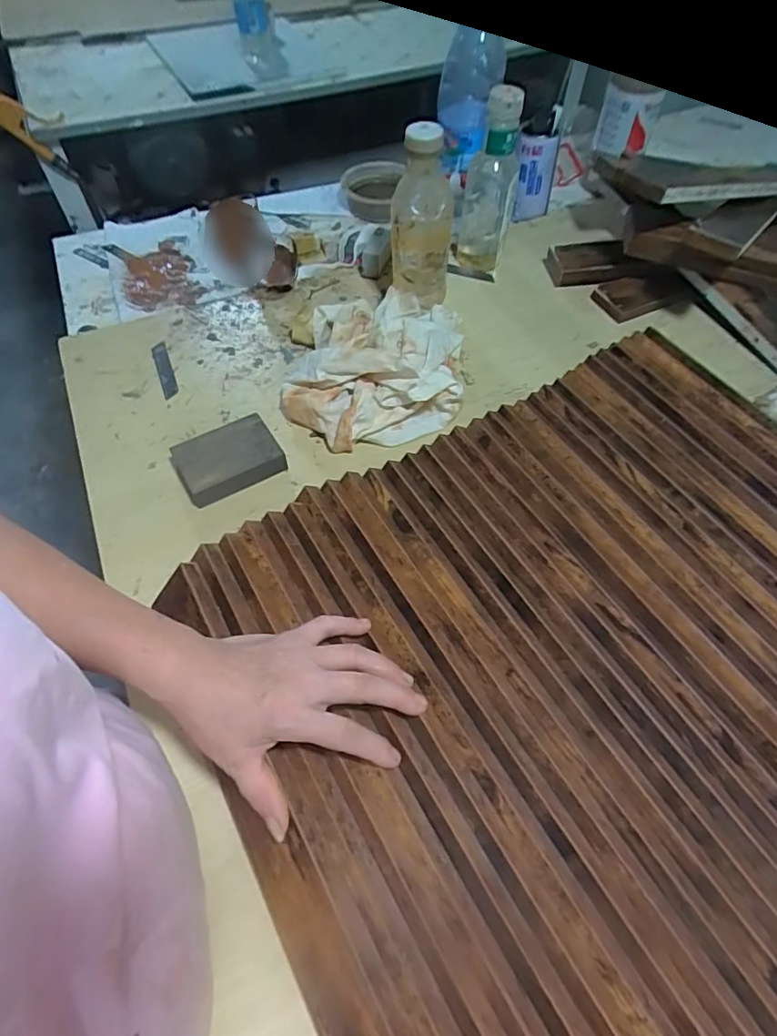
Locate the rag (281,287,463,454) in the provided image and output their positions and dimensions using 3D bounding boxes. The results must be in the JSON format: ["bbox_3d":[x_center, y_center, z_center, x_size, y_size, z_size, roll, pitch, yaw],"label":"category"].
[{"bbox_3d":[-0.016,-0.183,0.601,0.197,0.069,0.225,4,57,2],"label":"rag"}]

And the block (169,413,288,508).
[{"bbox_3d":[-0.166,-0.063,0.543,0.101,0.025,0.072,-28,62,-17],"label":"block"}]

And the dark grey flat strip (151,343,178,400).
[{"bbox_3d":[-0.267,-0.176,0.630,0.018,0.005,0.082,-23,68,-4],"label":"dark grey flat strip"}]

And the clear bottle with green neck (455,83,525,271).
[{"bbox_3d":[0.129,-0.423,0.672,0.067,0.199,0.053,11,58,7],"label":"clear bottle with green neck"}]

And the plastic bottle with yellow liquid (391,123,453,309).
[{"bbox_3d":[0.037,-0.337,0.618,0.070,0.197,0.060,-1,58,-1],"label":"plastic bottle with yellow liquid"}]

